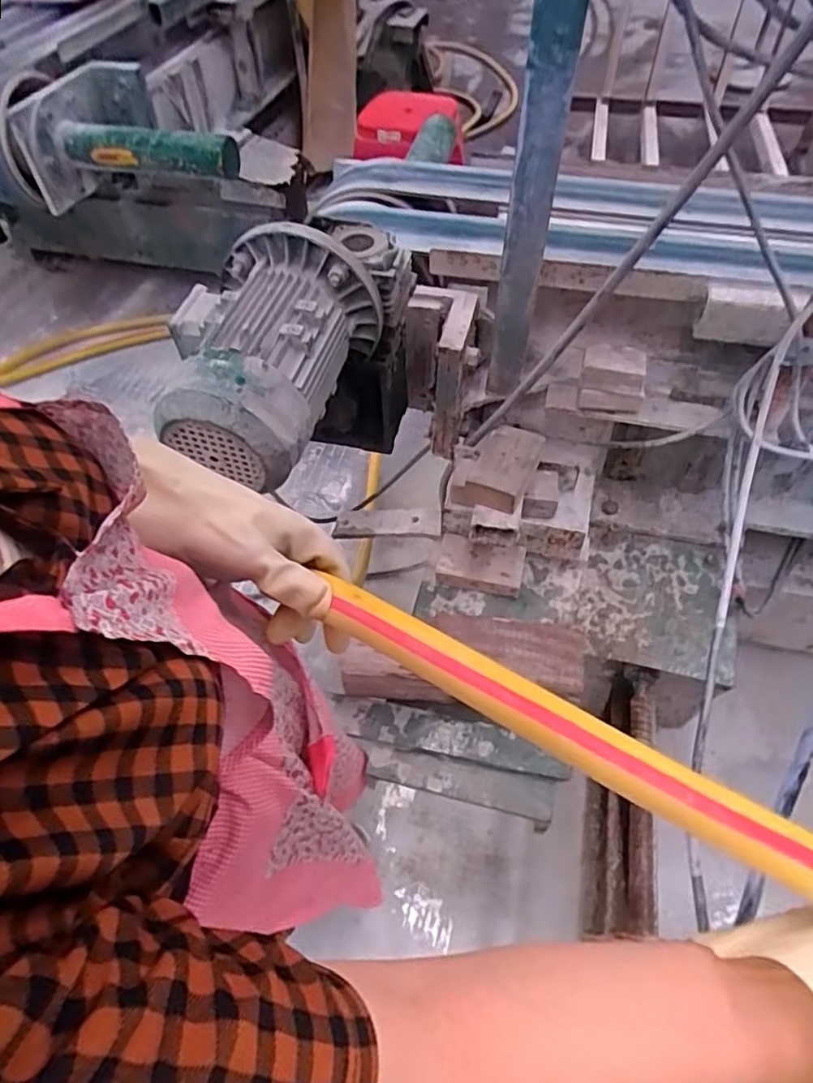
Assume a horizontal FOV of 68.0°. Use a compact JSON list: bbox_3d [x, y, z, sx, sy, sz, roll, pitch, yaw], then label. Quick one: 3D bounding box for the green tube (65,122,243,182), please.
[{"bbox_3d":[-0.576,-0.895,1.384,0.397,0.089,0.095,11,53,10],"label":"green tube"}]

